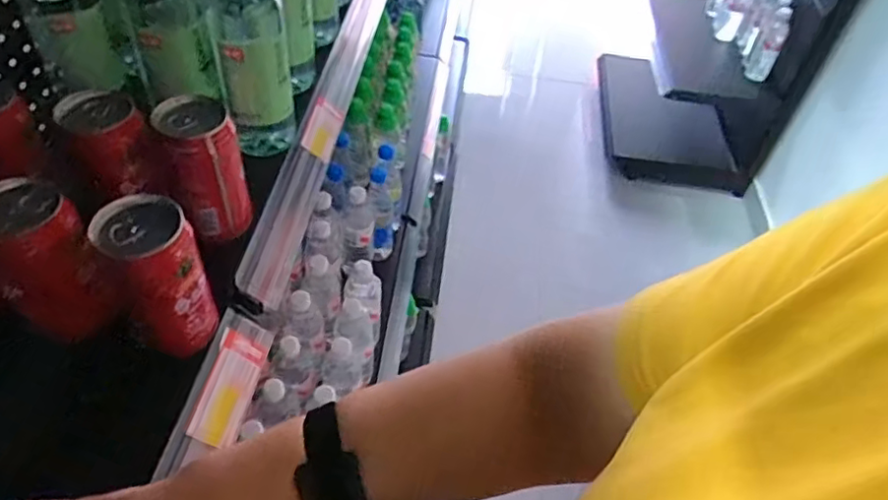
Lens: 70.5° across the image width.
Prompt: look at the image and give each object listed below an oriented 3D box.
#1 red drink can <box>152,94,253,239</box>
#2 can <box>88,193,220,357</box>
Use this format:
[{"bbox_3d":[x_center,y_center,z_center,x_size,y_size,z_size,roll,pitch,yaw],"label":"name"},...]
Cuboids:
[{"bbox_3d":[-0.206,-0.068,0.540,0.064,0.112,0.056,-15,52,-19],"label":"red drink can"},{"bbox_3d":[-0.205,0.021,0.458,0.055,0.122,0.057,3,49,-4],"label":"can"}]

